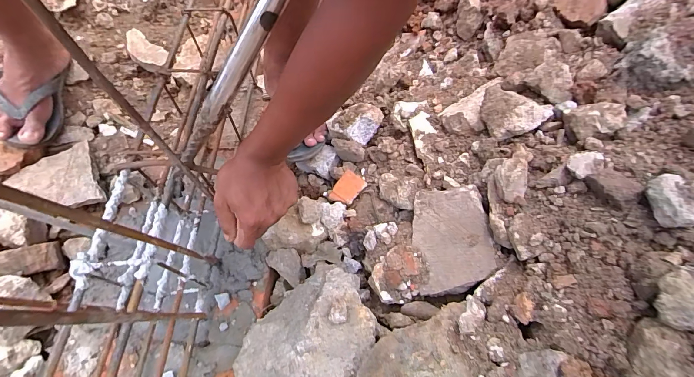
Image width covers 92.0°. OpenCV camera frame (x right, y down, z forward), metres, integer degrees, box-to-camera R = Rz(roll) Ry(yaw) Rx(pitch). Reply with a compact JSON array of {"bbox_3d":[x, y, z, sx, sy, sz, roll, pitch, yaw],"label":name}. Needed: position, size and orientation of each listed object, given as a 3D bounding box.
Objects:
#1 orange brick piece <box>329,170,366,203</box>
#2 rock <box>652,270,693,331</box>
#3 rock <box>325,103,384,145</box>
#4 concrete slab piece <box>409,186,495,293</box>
[{"bbox_3d":[0.002,0.001,0.592,0.043,0.010,0.061,35,86,10],"label":"orange brick piece"},{"bbox_3d":[0.262,0.087,0.262,0.032,0.024,0.040,-12,63,-5],"label":"rock"},{"bbox_3d":[0.018,-0.114,0.601,0.095,0.047,0.056,-19,63,-8],"label":"rock"},{"bbox_3d":[0.143,0.066,0.456,0.102,0.030,0.138,-20,62,33],"label":"concrete slab piece"}]

